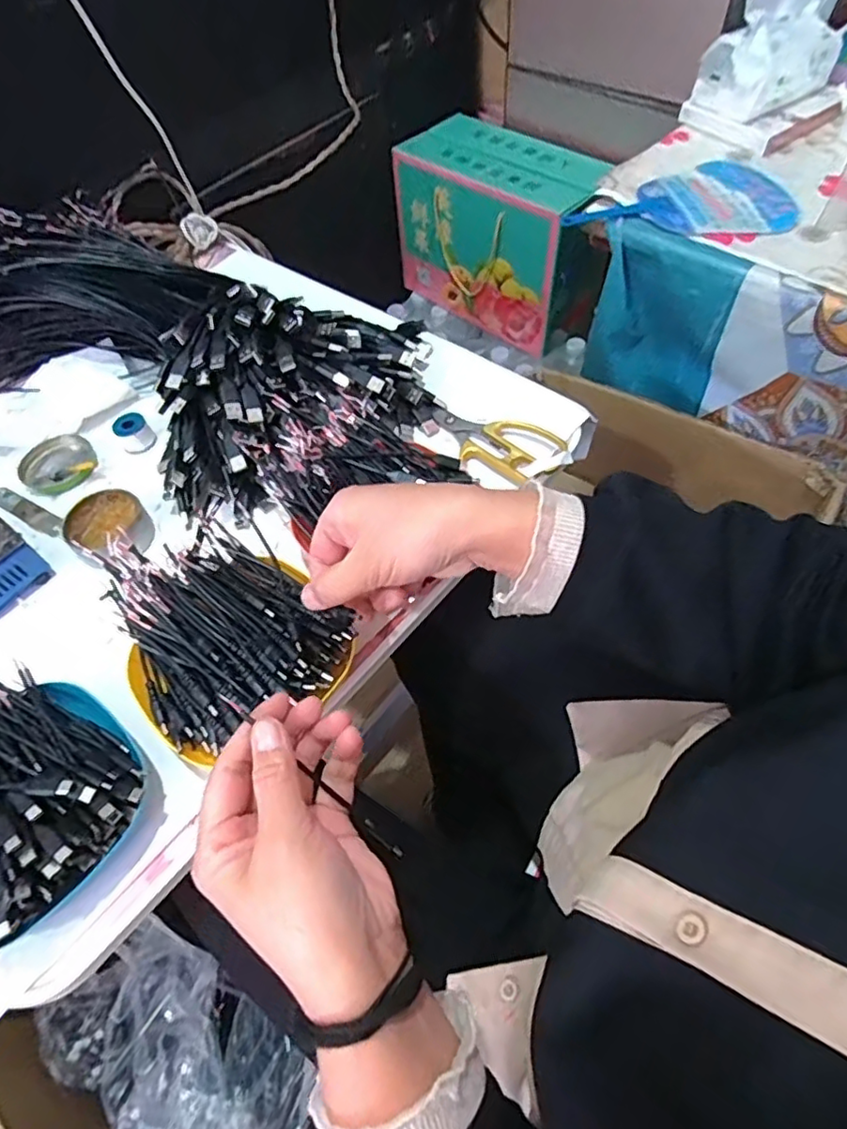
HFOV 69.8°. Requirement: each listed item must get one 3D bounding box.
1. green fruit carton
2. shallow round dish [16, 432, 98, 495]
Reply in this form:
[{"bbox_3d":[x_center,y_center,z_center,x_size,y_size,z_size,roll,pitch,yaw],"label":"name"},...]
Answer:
[{"bbox_3d":[0.126,-0.545,1.006,0.325,0.234,0.149,37,67,23],"label":"green fruit carton"},{"bbox_3d":[-0.339,-0.094,0.561,0.065,0.011,0.065,-2,58,3],"label":"shallow round dish"}]

